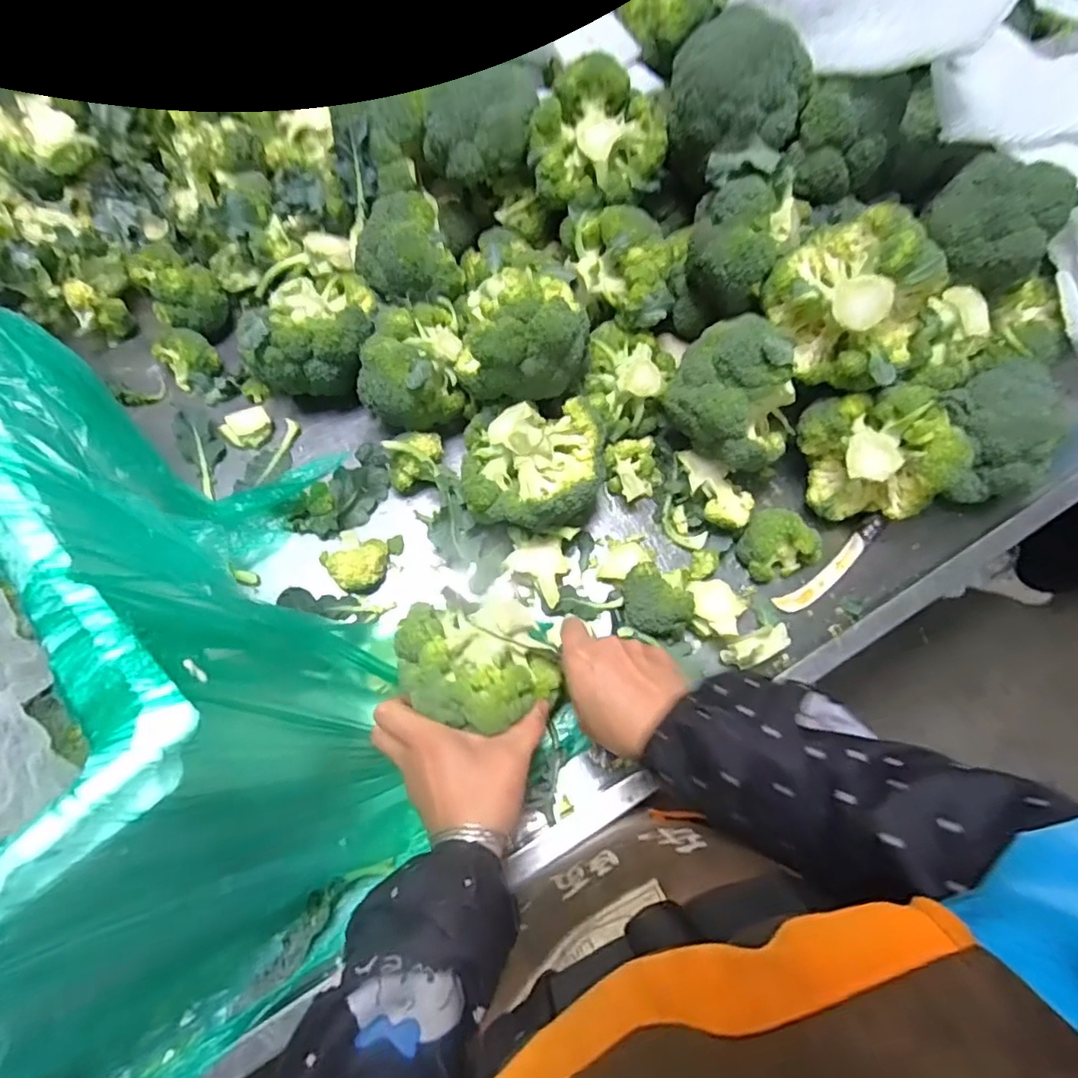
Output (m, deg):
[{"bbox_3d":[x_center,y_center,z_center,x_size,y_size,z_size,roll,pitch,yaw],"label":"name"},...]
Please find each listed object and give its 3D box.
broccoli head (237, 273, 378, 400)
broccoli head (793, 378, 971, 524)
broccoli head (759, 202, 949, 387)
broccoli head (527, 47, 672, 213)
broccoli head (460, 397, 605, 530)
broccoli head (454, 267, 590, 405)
[{"bbox_3d":[-0.221,-0.203,0.580,0.128,0.085,0.123,-5,68,-4],"label":"broccoli head"},{"bbox_3d":[0.296,-0.071,0.529,0.127,0.104,0.078,9,68,2],"label":"broccoli head"},{"bbox_3d":[0.260,-0.197,0.484,0.134,0.109,0.098,33,71,11],"label":"broccoli head"},{"bbox_3d":[0.054,-0.364,0.541,0.110,0.076,0.103,1,68,-1],"label":"broccoli head"},{"bbox_3d":[-0.005,-0.067,0.522,0.127,0.073,0.121,0,68,-2],"label":"broccoli head"},{"bbox_3d":[-0.018,-0.189,0.517,0.121,0.095,0.114,1,68,-1],"label":"broccoli head"}]

